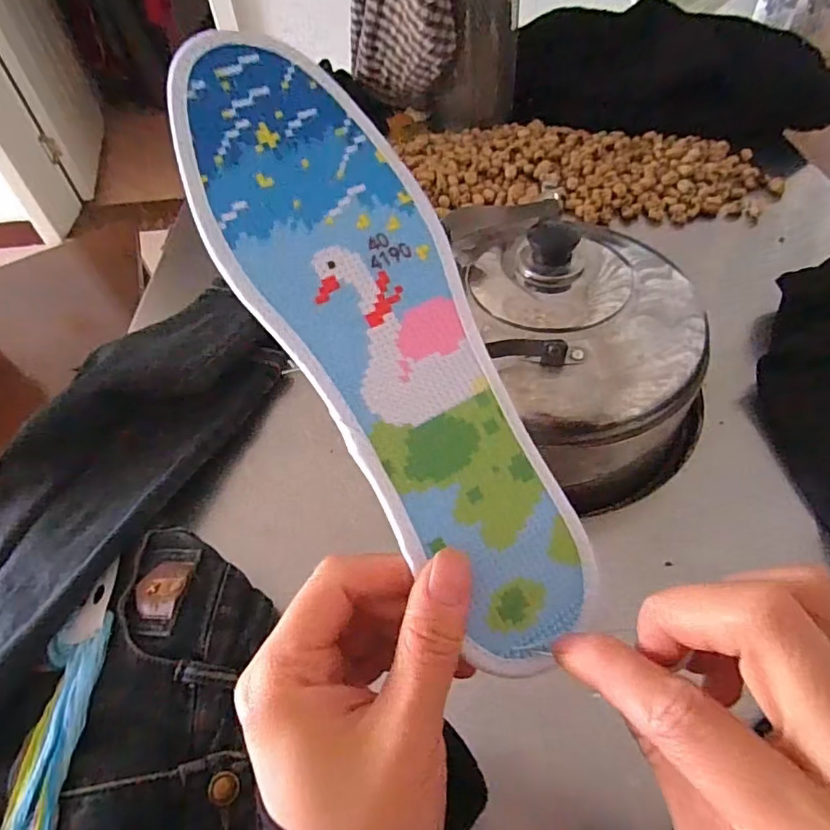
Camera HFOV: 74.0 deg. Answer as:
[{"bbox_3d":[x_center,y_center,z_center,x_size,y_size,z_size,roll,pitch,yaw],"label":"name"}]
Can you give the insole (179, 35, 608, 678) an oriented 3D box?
[{"bbox_3d":[-0.008,-0.027,0.189,0.072,0.007,0.230,-28,86,-17],"label":"insole"}]

